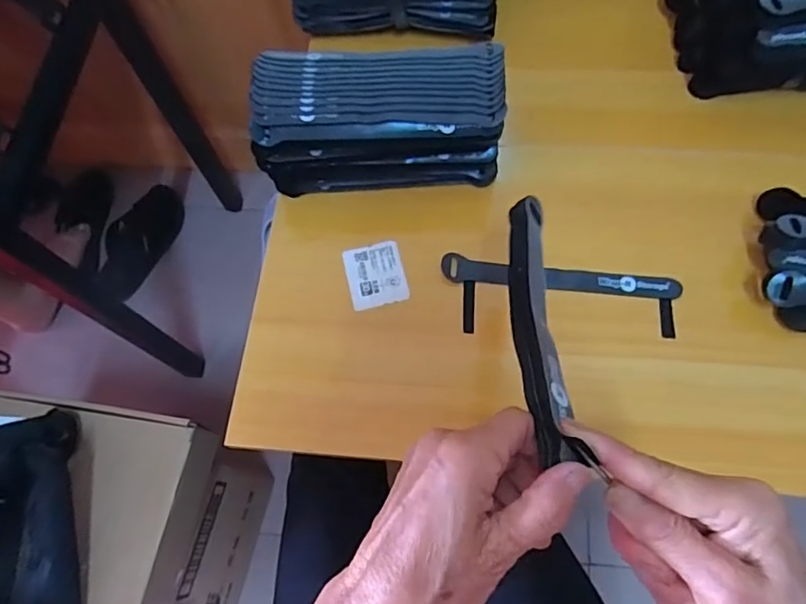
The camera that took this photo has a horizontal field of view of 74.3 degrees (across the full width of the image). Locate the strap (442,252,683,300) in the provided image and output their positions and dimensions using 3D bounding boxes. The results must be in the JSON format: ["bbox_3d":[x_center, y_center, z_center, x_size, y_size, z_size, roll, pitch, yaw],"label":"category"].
[{"bbox_3d":[0.133,-0.021,0.454,0.194,0.009,0.024,5,69,5],"label":"strap"}]

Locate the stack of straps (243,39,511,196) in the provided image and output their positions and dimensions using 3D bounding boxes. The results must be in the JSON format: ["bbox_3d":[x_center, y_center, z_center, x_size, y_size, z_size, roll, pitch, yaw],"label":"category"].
[{"bbox_3d":[-0.019,-0.156,0.461,0.203,0.089,0.085,-2,69,2],"label":"stack of straps"}]

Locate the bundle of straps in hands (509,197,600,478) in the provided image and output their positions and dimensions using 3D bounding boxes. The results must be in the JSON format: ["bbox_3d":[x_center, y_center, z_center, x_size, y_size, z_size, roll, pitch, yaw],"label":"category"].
[{"bbox_3d":[0.075,0.004,0.299,0.025,0.016,0.188,2,46,4],"label":"bundle of straps in hands"}]

